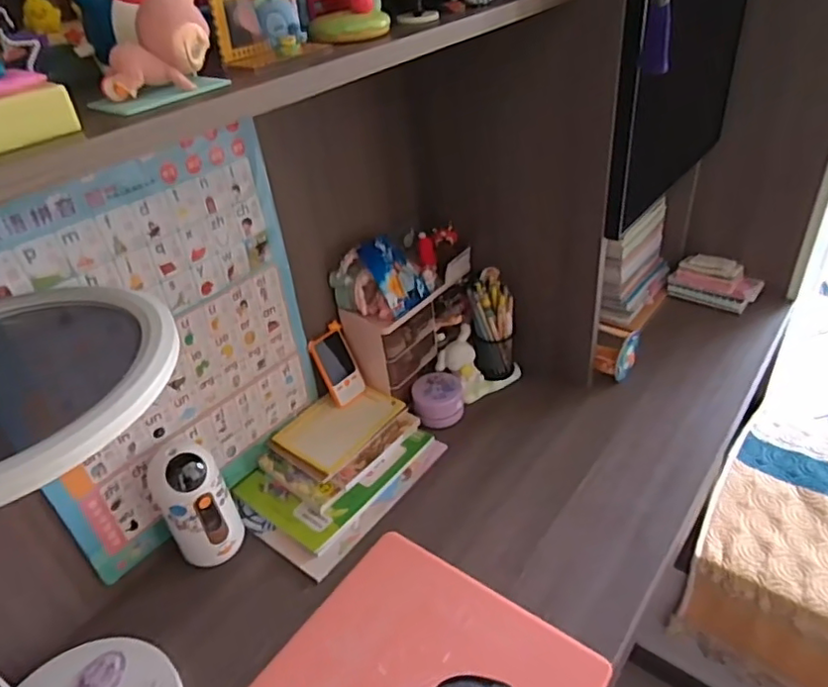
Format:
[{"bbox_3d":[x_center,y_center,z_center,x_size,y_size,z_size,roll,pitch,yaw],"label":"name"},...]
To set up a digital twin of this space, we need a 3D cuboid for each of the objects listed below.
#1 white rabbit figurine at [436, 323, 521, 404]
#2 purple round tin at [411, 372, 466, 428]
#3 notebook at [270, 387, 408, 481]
[{"bbox_3d":[0.111,0.031,1.008,0.138,0.103,0.072,-18,38,-15],"label":"white rabbit figurine"},{"bbox_3d":[0.040,0.092,0.975,0.080,0.049,0.088,-5,36,3],"label":"purple round tin"},{"bbox_3d":[-0.115,0.125,0.921,0.129,0.017,0.177,21,44,33],"label":"notebook"}]

